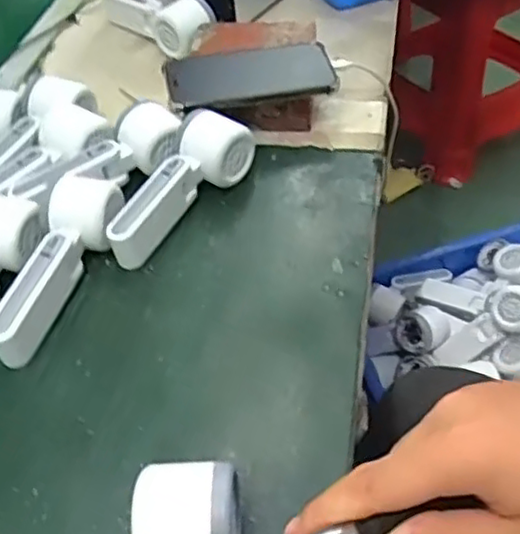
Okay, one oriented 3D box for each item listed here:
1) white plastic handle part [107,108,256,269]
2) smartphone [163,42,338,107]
[{"bbox_3d":[-0.068,-0.067,0.574,0.060,0.056,0.159,19,53,21],"label":"white plastic handle part"},{"bbox_3d":[-0.009,-0.185,0.642,0.157,0.016,0.069,-11,65,-6],"label":"smartphone"}]

